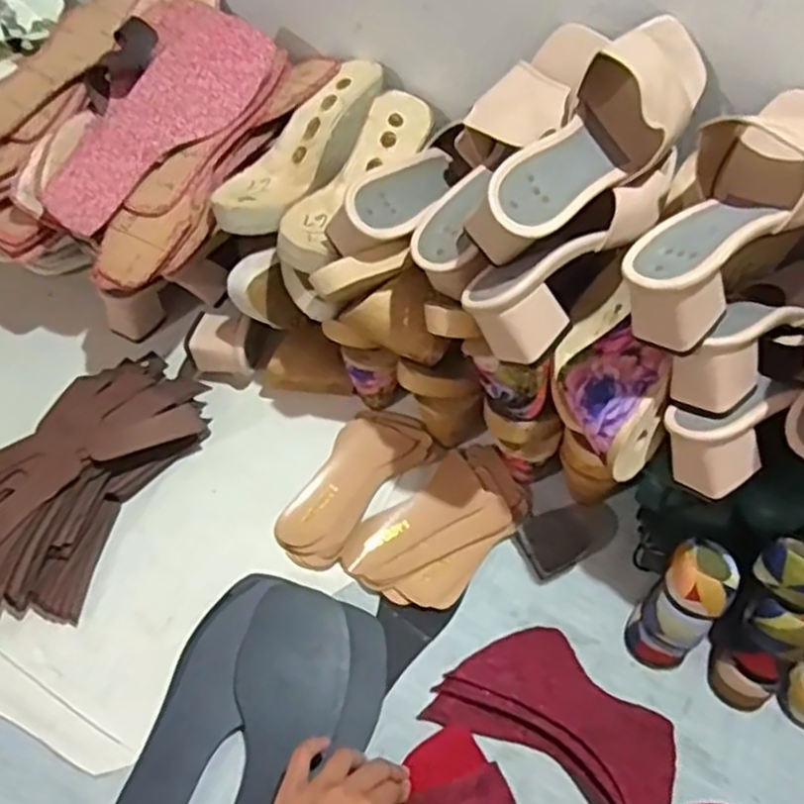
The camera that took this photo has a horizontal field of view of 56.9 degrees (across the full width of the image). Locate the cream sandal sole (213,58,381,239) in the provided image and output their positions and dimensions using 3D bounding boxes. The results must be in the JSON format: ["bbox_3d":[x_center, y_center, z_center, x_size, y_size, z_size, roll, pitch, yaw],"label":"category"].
[{"bbox_3d":[-0.102,-0.237,0.697,0.086,0.055,0.230,26,60,14],"label":"cream sandal sole"}]

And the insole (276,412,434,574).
[{"bbox_3d":[-0.046,0.077,0.714,0.079,0.013,0.178,30,60,16],"label":"insole"}]

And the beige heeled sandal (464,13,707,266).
[{"bbox_3d":[0.141,-0.188,0.539,0.079,0.093,0.228,38,63,20],"label":"beige heeled sandal"}]

